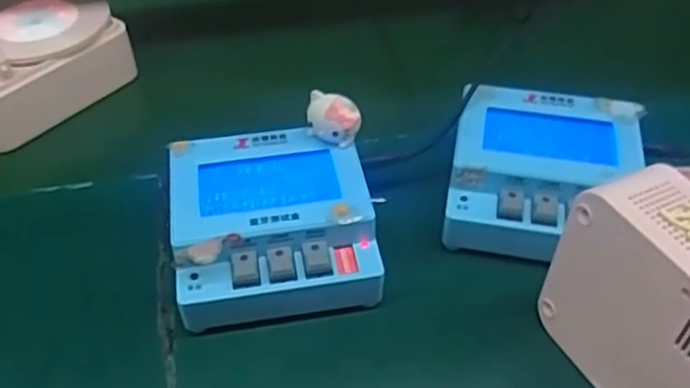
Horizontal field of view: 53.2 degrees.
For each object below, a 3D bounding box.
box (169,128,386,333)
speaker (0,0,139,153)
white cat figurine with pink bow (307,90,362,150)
[{"bbox_3d":[-0.037,0.022,0.365,0.099,0.062,0.100,-10,40,-7],"label":"box"},{"bbox_3d":[-0.223,-0.093,0.487,0.096,0.062,0.132,32,53,29],"label":"speaker"},{"bbox_3d":[-0.006,-0.039,0.371,0.029,0.025,0.018,3,45,4],"label":"white cat figurine with pink bow"}]

